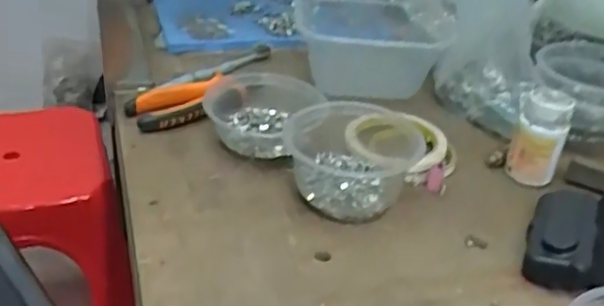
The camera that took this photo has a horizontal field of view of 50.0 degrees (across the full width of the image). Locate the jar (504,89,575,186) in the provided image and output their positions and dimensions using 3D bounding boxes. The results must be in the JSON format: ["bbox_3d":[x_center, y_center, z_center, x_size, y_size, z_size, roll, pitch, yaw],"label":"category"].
[{"bbox_3d":[0.220,-0.016,0.604,0.046,0.079,0.046,18,36,20],"label":"jar"}]

